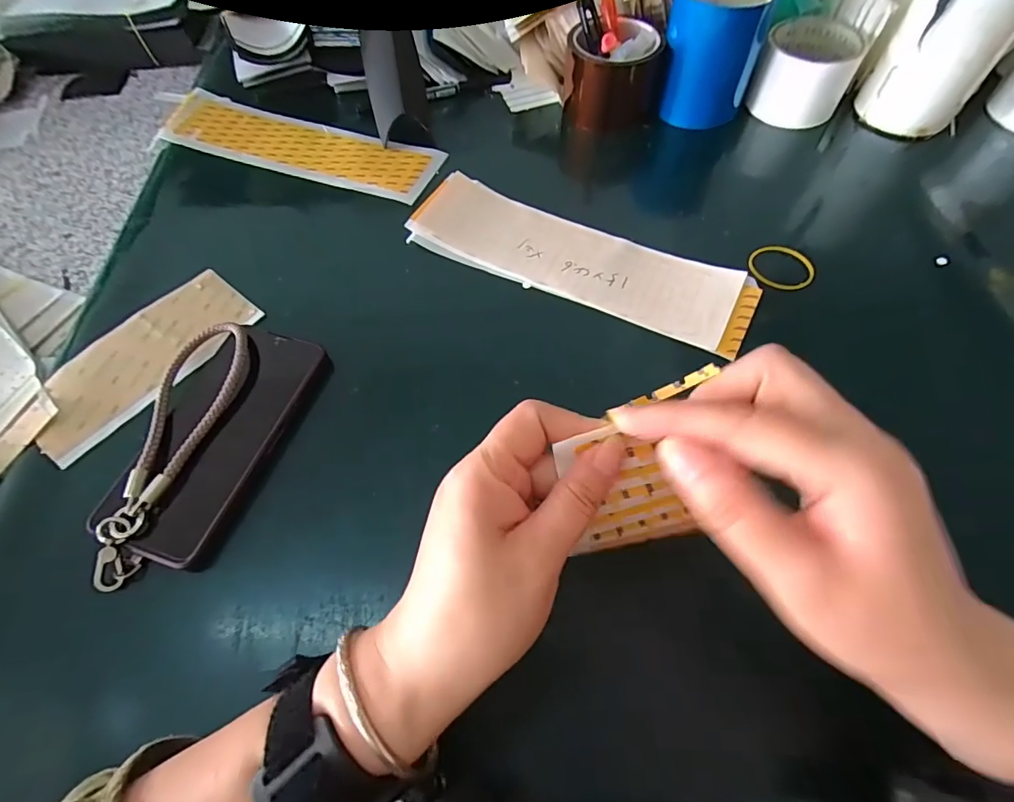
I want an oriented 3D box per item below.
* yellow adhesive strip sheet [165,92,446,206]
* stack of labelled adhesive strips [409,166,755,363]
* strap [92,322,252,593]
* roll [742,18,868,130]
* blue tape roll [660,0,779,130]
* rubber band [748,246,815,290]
[{"bbox_3d":[-0.215,-0.262,0.484,0.299,0.005,0.082,19,64,10],"label":"yellow adhesive strip sheet"},{"bbox_3d":[0.058,-0.121,0.398,0.289,0.015,0.085,24,66,15],"label":"stack of labelled adhesive strips"},{"bbox_3d":[-0.216,0.026,0.311,0.054,0.020,0.180,0,62,3],"label":"strap"},{"bbox_3d":[0.299,-0.330,0.474,0.081,0.060,0.084,24,66,15],"label":"roll"},{"bbox_3d":[0.200,-0.342,0.462,0.088,0.110,0.070,16,64,11],"label":"blue tape roll"},{"bbox_3d":[0.229,-0.111,0.392,0.051,0.004,0.044,8,67,5],"label":"rubber band"}]

